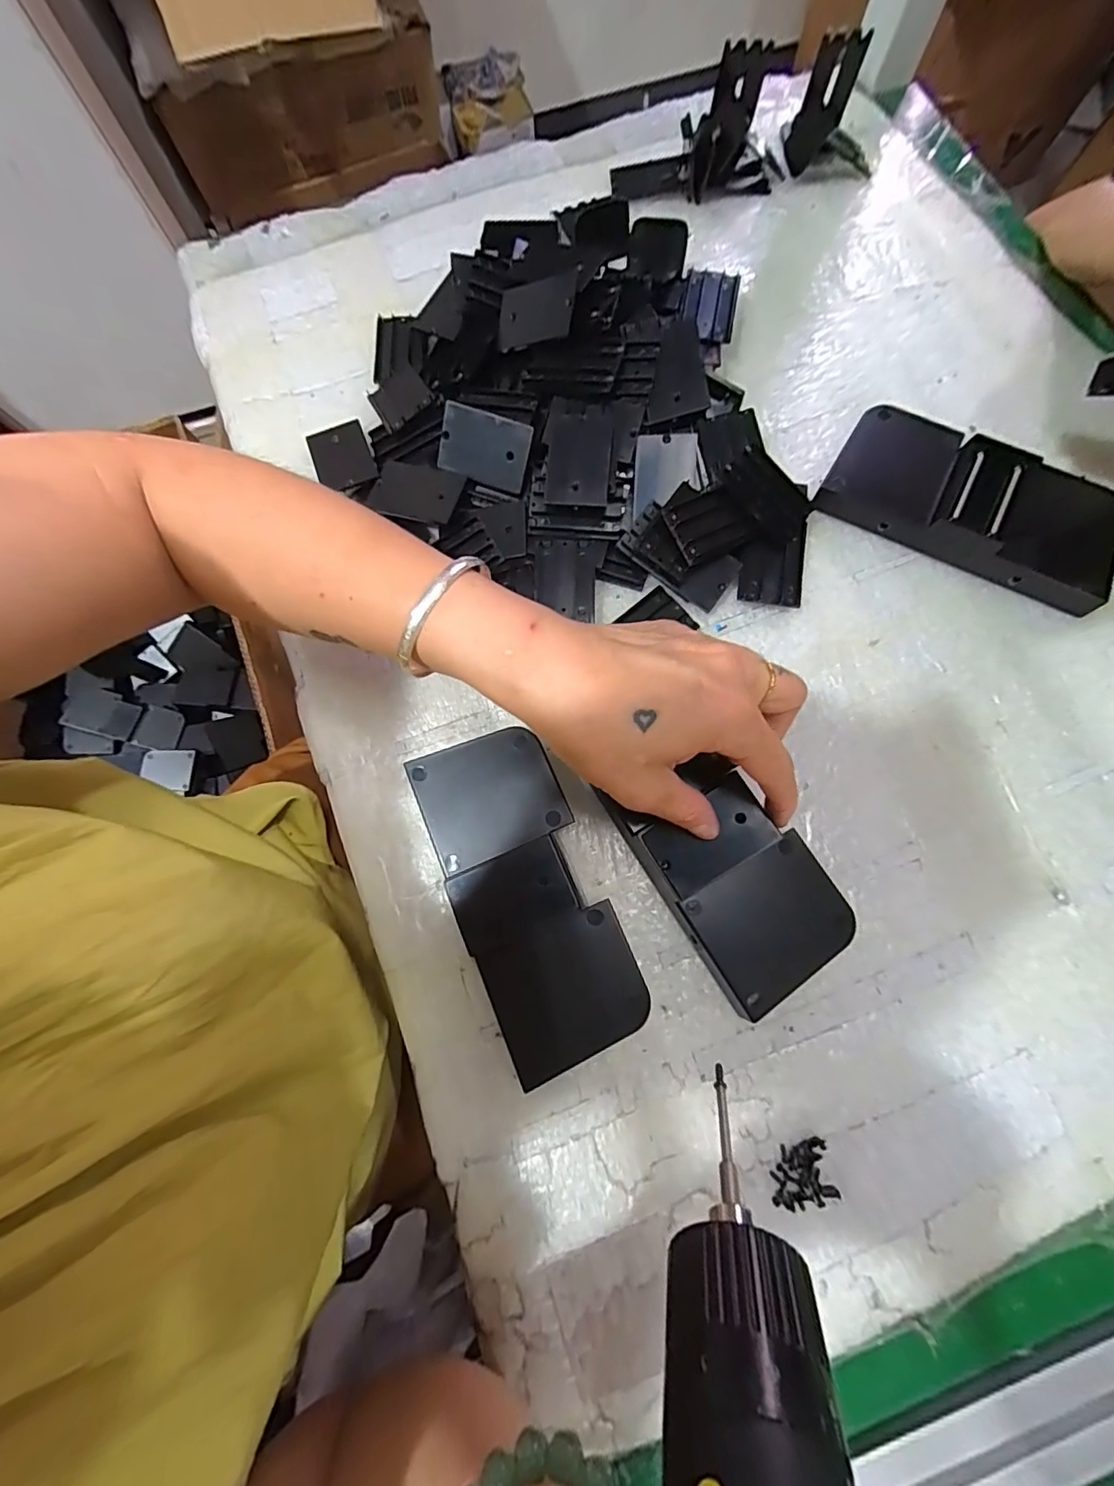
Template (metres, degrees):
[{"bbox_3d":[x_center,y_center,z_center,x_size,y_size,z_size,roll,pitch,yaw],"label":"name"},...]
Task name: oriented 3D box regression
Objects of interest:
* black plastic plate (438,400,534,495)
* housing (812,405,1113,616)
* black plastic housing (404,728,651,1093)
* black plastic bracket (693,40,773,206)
[{"bbox_3d":[-0.044,-0.177,0.316,0.055,0.006,0.037,21,112,7],"label":"black plastic plate"},{"bbox_3d":[0.246,-0.142,0.312,0.161,0.029,0.071,26,79,6],"label":"housing"},{"bbox_3d":[-0.015,0.074,0.267,0.069,0.030,0.161,-23,78,-5],"label":"black plastic housing"},{"bbox_3d":[0.117,-0.432,0.367,0.030,0.038,0.081,22,102,5],"label":"black plastic bracket"}]

